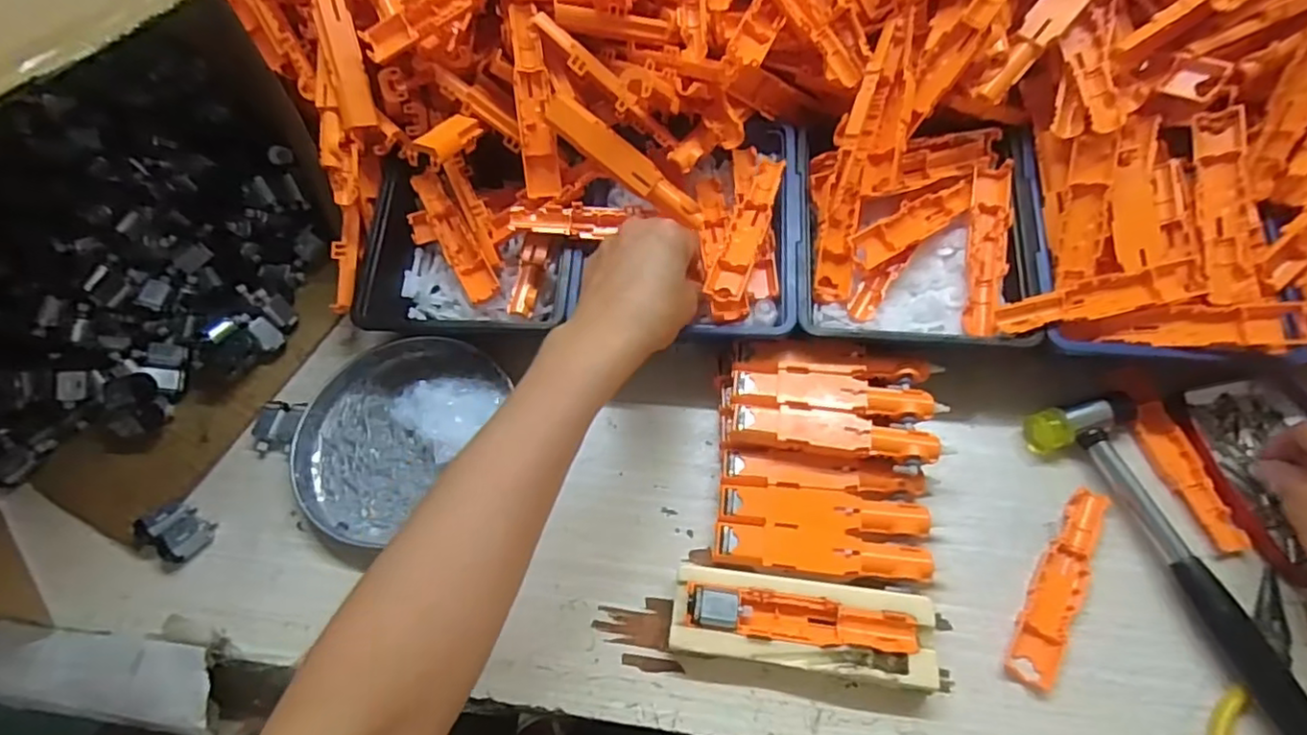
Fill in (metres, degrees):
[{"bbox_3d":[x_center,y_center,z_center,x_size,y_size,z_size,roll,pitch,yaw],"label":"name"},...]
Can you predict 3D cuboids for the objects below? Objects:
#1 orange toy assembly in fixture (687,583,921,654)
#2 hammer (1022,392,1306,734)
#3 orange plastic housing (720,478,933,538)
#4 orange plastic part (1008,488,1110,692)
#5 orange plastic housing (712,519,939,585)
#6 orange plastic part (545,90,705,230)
[{"bbox_3d":[0.079,0.134,0.335,0.121,0.017,0.024,6,62,7],"label":"orange toy assembly in fixture"},{"bbox_3d":[0.297,0.123,0.340,0.061,0.020,0.234,-17,62,-5],"label":"hammer"},{"bbox_3d":[0.100,0.087,0.376,0.118,0.023,0.025,6,62,7],"label":"orange plastic housing"},{"bbox_3d":[0.229,0.122,0.354,0.024,0.010,0.119,28,67,17],"label":"orange plastic part"},{"bbox_3d":[0.096,0.109,0.365,0.119,0.023,0.024,5,62,6],"label":"orange plastic housing"},{"bbox_3d":[-0.018,-0.129,0.399,0.119,0.013,0.020,38,68,-7],"label":"orange plastic part"}]

